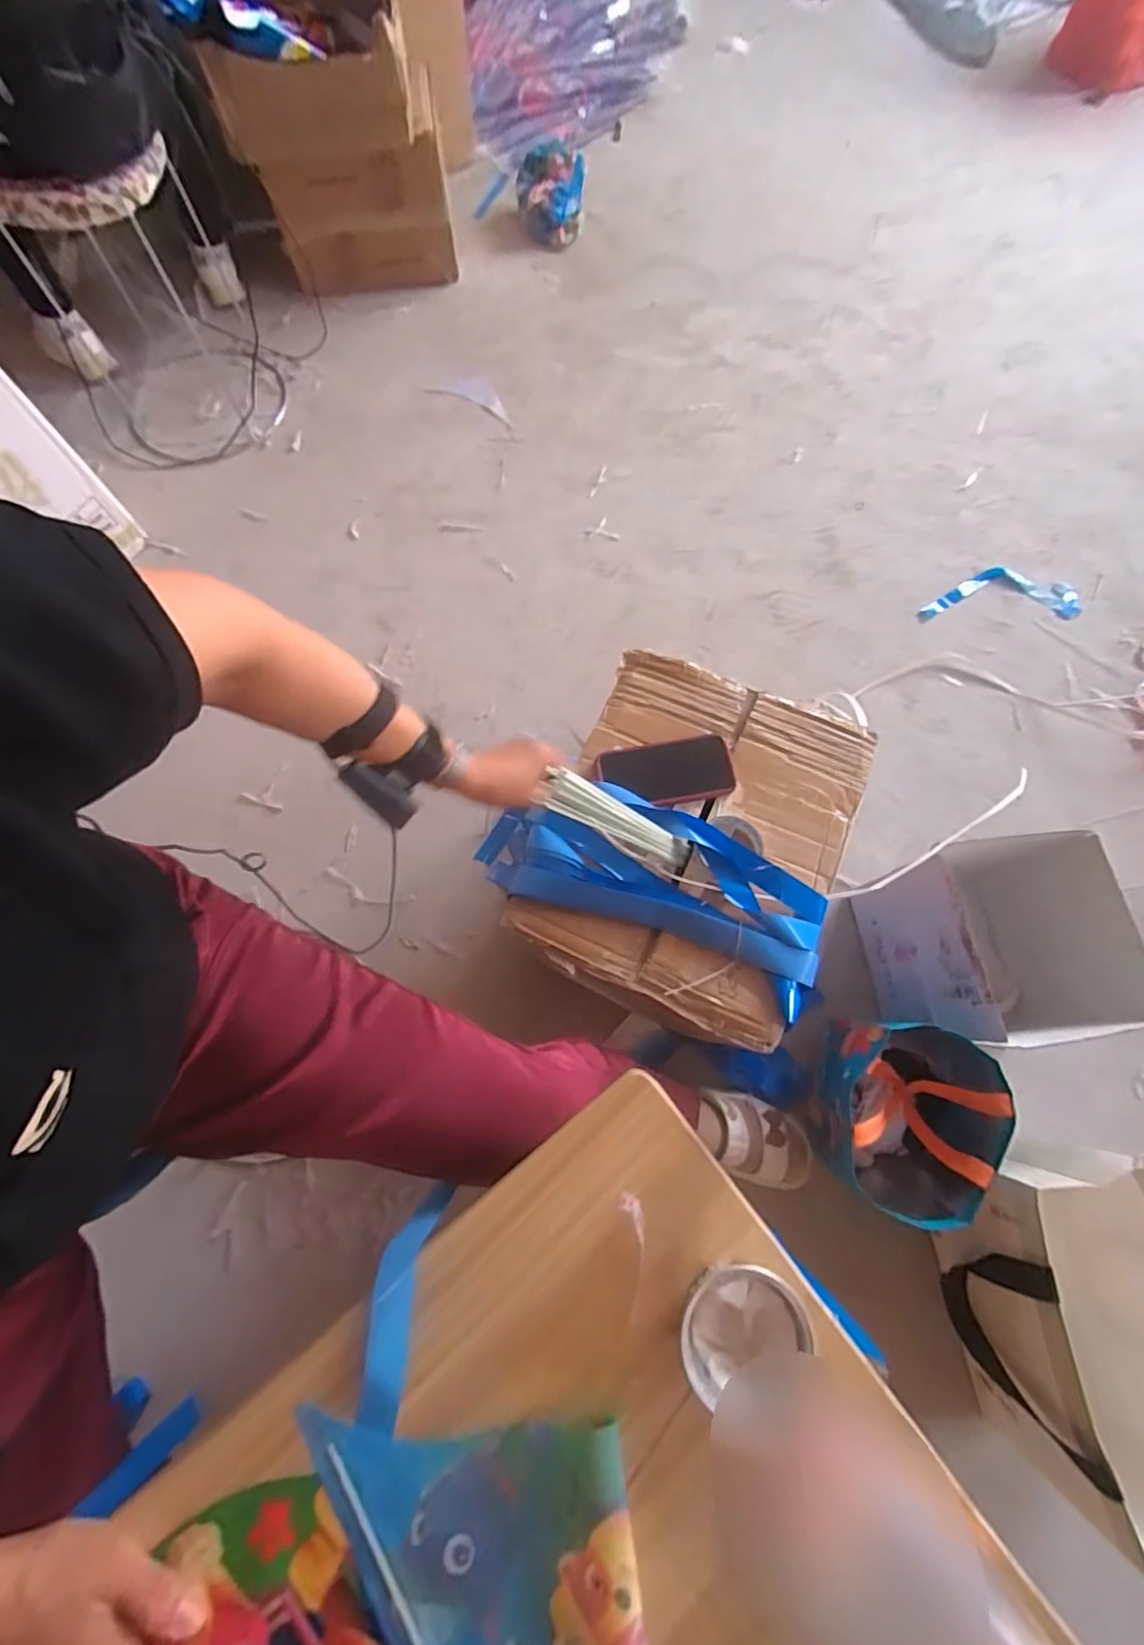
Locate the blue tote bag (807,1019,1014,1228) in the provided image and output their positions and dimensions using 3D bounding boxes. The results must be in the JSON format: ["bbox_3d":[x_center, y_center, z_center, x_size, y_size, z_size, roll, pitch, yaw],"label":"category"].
[{"bbox_3d":[0.432,0.387,0.814,0.199,0.206,0.226,20,72,6],"label":"blue tote bag"}]

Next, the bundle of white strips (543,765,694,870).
[{"bbox_3d":[0.061,0.005,0.622,0.031,0.287,0.026,-12,69,30],"label":"bundle of white strips"}]

